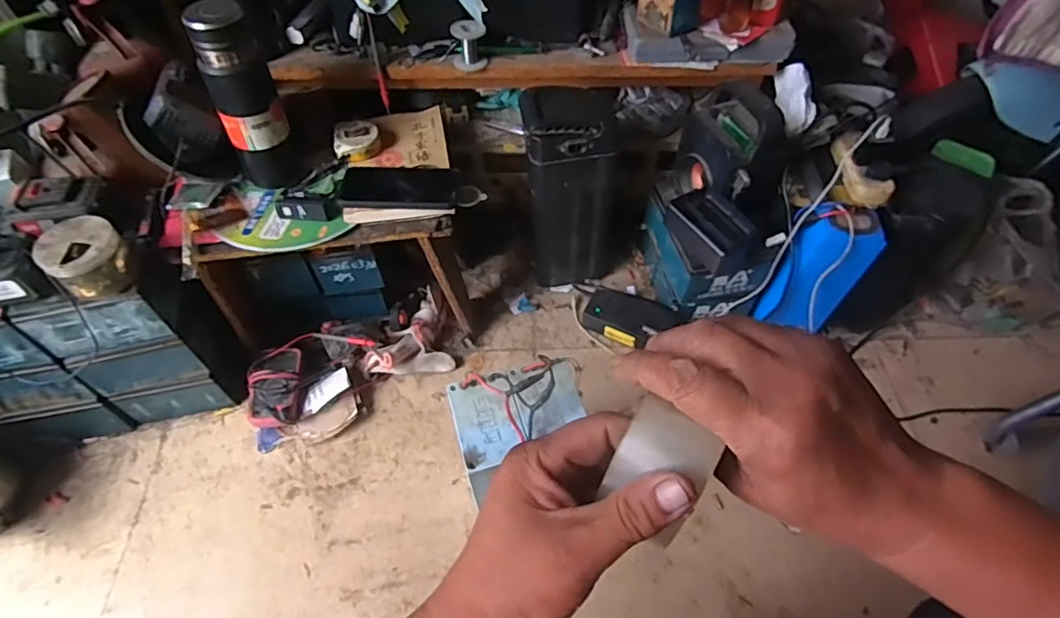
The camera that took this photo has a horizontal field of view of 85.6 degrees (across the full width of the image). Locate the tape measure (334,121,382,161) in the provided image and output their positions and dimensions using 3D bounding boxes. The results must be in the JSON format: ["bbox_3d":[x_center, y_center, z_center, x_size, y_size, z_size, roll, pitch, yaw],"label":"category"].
[{"bbox_3d":[-0.255,-0.250,0.848,0.064,0.026,0.061,-9,55,-6],"label":"tape measure"}]

